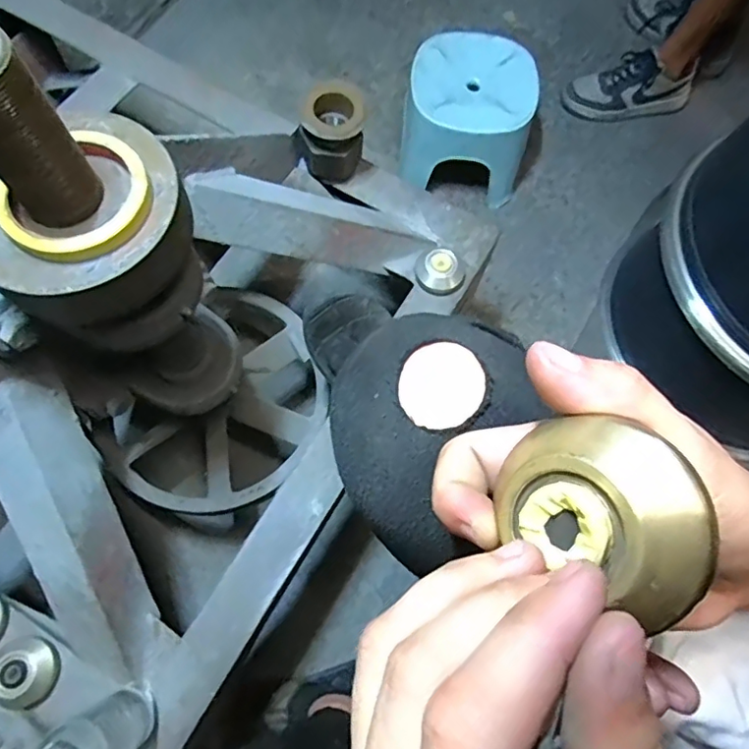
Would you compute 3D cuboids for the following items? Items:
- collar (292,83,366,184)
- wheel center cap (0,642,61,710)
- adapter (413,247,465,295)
[{"bbox_3d":[-0.052,-0.301,0.711,0.078,0.100,0.076,1,71,-2],"label":"collar"},{"bbox_3d":[-0.332,0.287,0.536,0.049,0.039,0.052,-36,76,-14],"label":"wheel center cap"},{"bbox_3d":[0.083,-0.131,0.698,0.061,0.031,0.061,1,71,-2],"label":"adapter"}]

